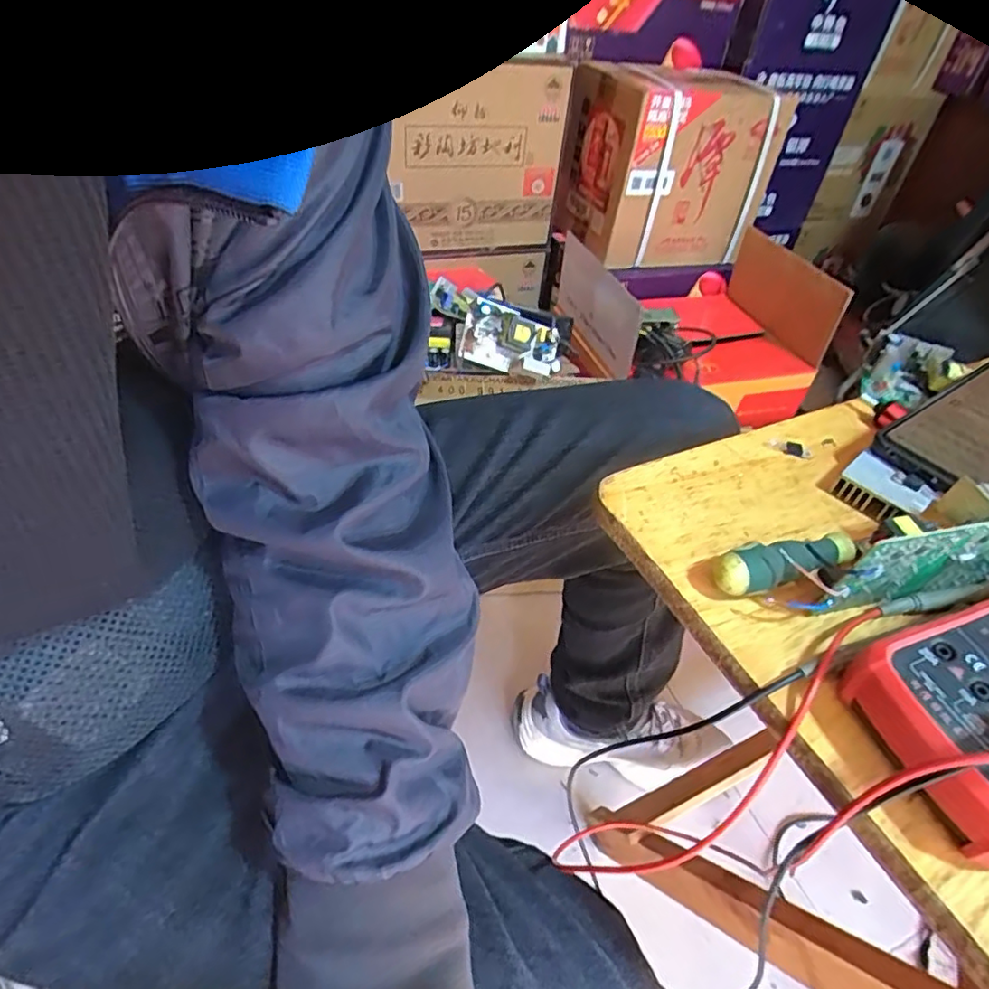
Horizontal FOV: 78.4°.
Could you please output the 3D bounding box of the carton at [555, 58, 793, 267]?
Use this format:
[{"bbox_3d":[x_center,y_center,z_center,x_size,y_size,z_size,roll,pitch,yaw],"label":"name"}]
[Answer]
[{"bbox_3d":[0.308,-0.575,1.072,0.318,0.269,0.226,-7,46,-15],"label":"carton"}]

